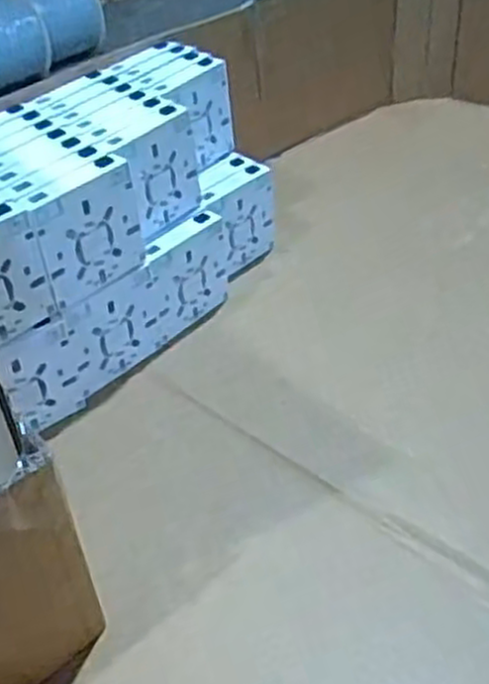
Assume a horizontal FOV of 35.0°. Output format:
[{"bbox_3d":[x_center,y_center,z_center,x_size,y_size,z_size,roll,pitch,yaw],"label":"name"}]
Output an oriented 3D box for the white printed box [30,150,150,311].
[{"bbox_3d":[-0.114,-0.079,0.561,0.017,0.088,0.086,28,50,34],"label":"white printed box"}]

